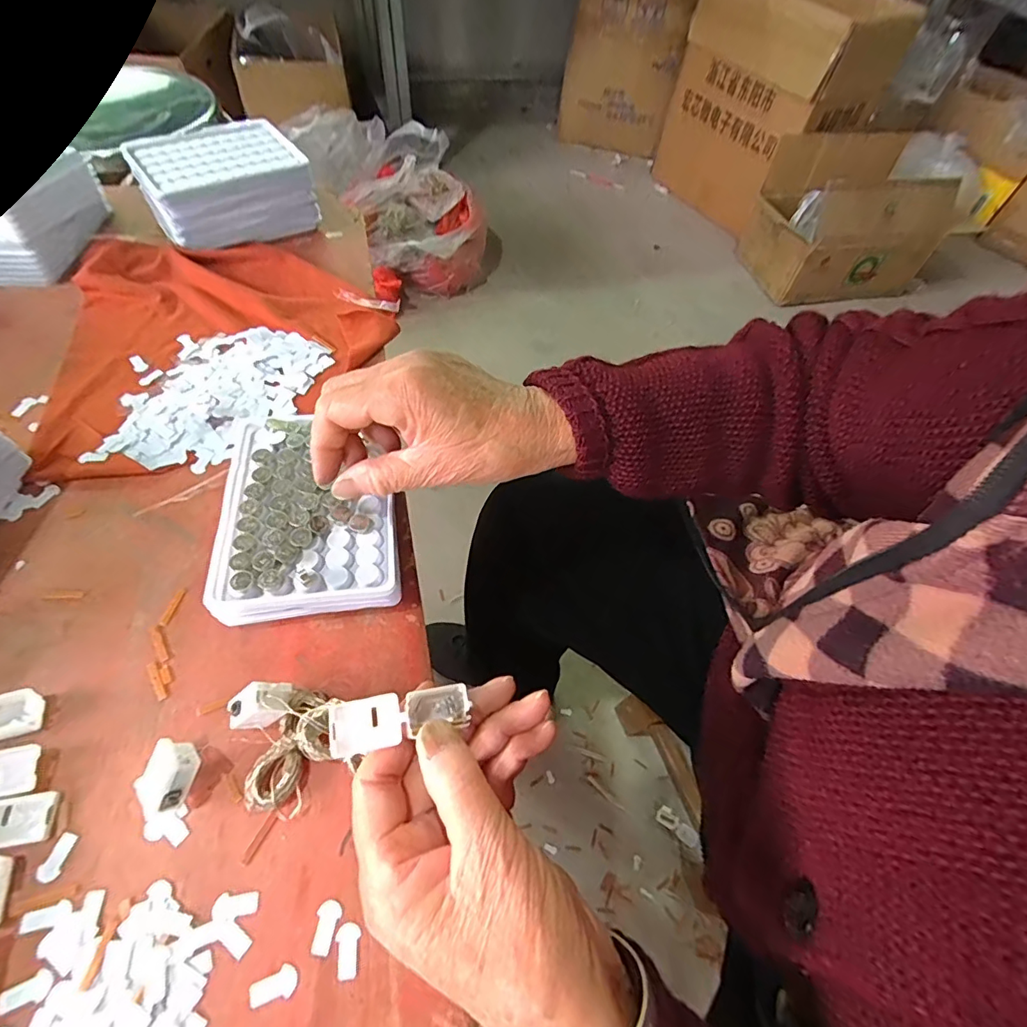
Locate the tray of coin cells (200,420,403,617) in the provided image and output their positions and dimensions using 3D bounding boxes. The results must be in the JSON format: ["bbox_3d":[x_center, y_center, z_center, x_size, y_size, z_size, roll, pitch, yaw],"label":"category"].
[{"bbox_3d":[-0.119,0.000,0.297,0.095,0.030,0.127,-6,58,-8],"label":"tray of coin cells"}]

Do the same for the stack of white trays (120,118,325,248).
[{"bbox_3d":[-0.266,-0.304,0.458,0.136,0.052,0.104,-31,65,-22],"label":"stack of white trays"}]

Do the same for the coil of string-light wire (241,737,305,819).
[{"bbox_3d":[-0.108,0.123,0.230,0.026,0.013,0.030,13,57,4],"label":"coil of string-light wire"}]

